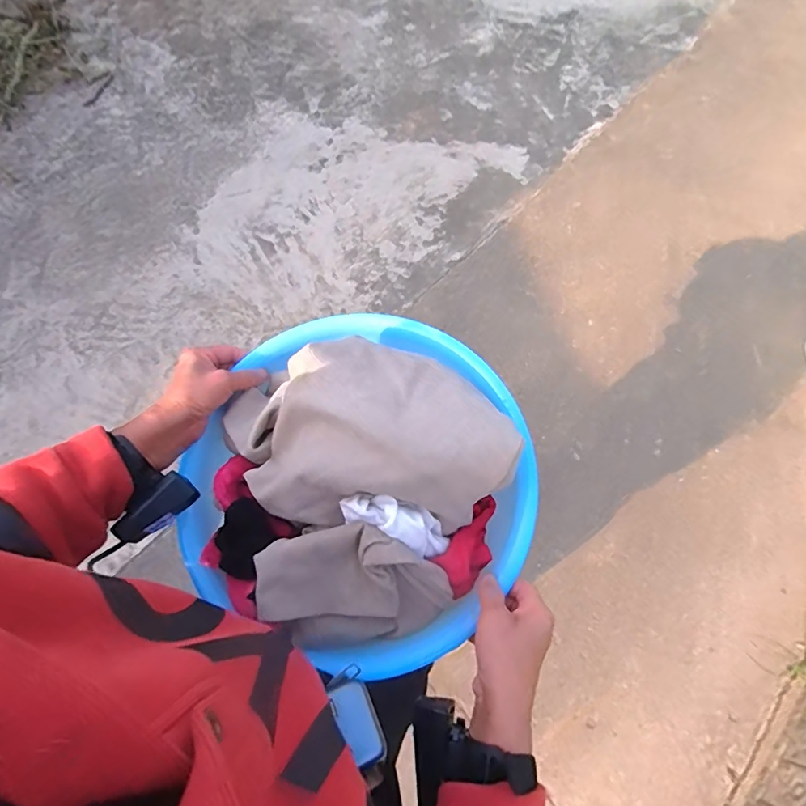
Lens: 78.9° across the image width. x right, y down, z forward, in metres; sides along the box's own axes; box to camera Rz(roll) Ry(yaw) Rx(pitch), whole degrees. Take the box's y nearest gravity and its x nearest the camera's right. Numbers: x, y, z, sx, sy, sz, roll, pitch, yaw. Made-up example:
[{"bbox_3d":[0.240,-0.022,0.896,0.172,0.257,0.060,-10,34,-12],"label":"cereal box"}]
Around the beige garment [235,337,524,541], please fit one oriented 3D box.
[{"bbox_3d":[-0.017,0.023,0.436,0.219,0.084,0.146,1,65,-2],"label":"beige garment"}]

